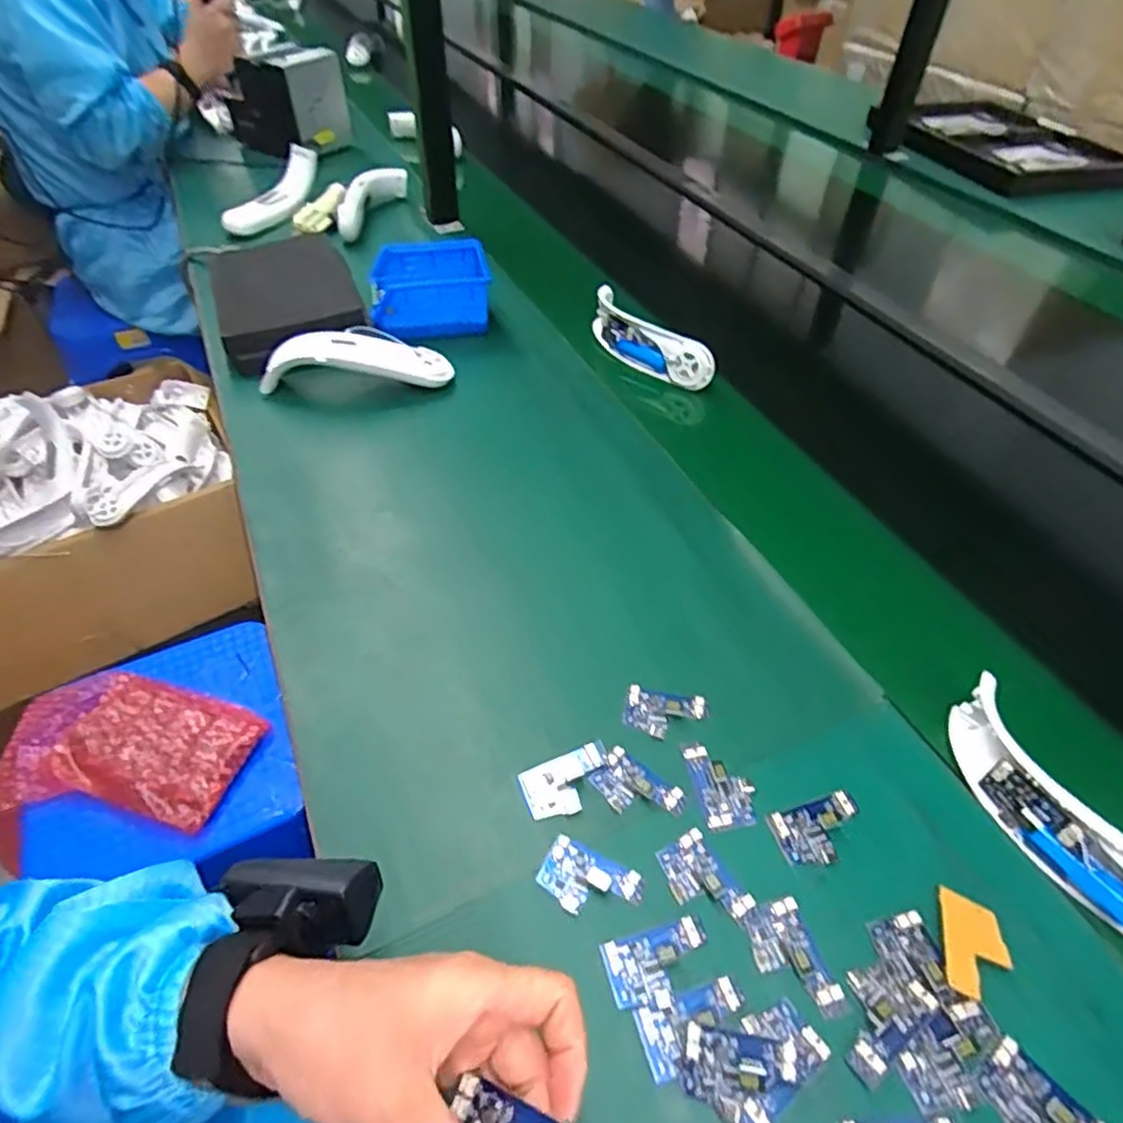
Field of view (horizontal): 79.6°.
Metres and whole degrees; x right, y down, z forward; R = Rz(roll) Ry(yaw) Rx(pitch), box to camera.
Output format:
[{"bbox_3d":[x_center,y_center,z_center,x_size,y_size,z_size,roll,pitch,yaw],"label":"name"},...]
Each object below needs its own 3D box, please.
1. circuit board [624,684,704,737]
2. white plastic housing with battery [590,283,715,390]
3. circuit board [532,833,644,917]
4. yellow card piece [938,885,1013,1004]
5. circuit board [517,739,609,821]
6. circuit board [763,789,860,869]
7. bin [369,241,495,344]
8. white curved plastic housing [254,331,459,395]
[{"bbox_3d":[0.071,0.105,0.465,0.053,0.004,0.034,7,49,7],"label":"circuit board"},{"bbox_3d":[0.095,-0.249,0.772,0.041,0.054,0.178,-31,55,-24],"label":"white plastic housing with battery"},{"bbox_3d":[0.016,0.183,0.387,0.058,0.013,0.035,19,51,17],"label":"circuit board"},{"bbox_3d":[0.223,0.209,0.364,0.035,0.006,0.057,23,35,12],"label":"yellow card piece"},{"bbox_3d":[0.005,0.140,0.431,0.059,0.004,0.034,-20,51,-16],"label":"circuit board"},{"bbox_3d":[0.159,0.163,0.411,0.057,0.010,0.035,-13,50,-11],"label":"circuit board"},{"bbox_3d":[-0.156,-0.318,0.808,0.141,0.079,0.117,-12,49,-10],"label":"bin"},{"bbox_3d":[-0.217,-0.211,0.719,0.198,0.053,0.047,-4,48,-2],"label":"white curved plastic housing"}]

